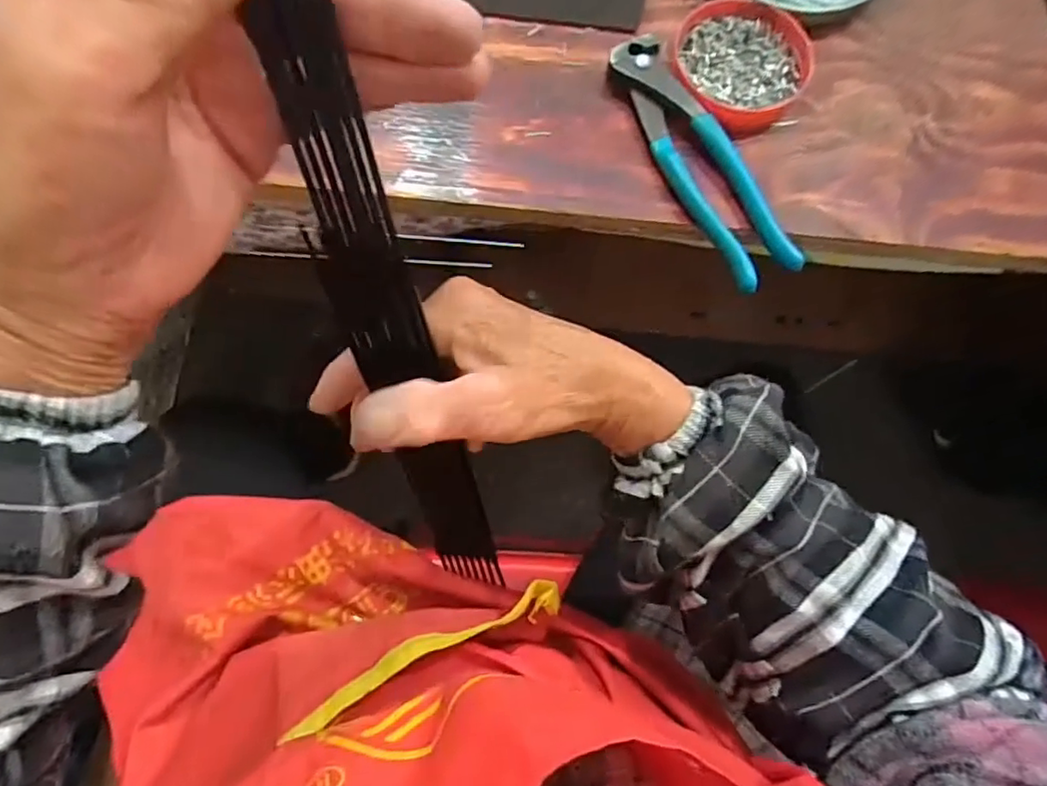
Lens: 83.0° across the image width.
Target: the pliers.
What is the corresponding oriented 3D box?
[{"bbox_3d":[0.099,-0.134,0.339,0.037,0.019,0.162,-25,75,-8],"label":"pliers"}]

